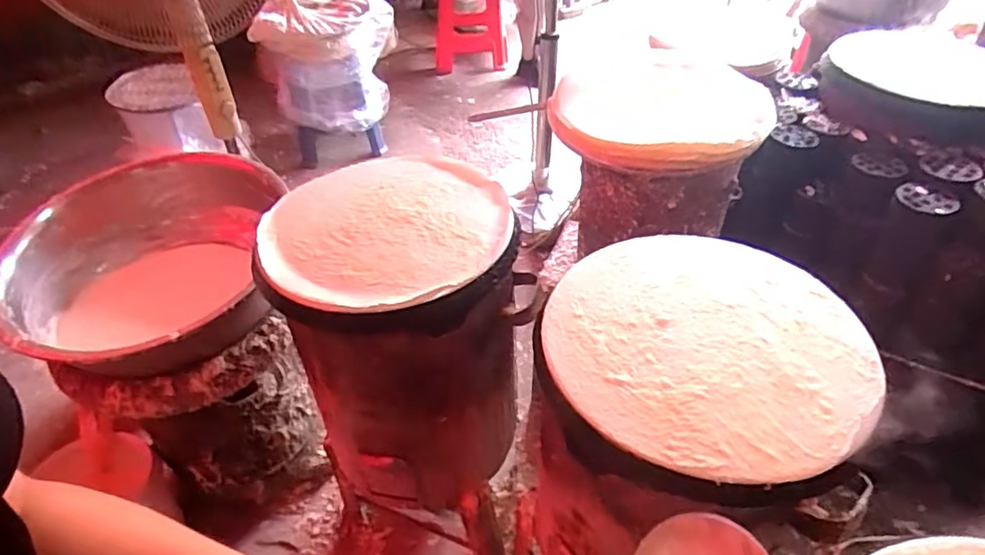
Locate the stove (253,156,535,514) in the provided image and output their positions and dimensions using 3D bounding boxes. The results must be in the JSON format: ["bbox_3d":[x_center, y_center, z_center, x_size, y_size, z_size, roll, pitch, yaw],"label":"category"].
[{"bbox_3d":[-0.157,0.085,1.029,0.387,0.441,0.403,-23,45,-20],"label":"stove"}]

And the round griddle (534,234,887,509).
[{"bbox_3d":[0.244,0.079,0.703,0.361,0.030,0.384,-2,42,2],"label":"round griddle"}]

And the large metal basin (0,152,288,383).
[{"bbox_3d":[-0.639,-0.015,1.115,0.436,0.194,0.471,-2,42,2],"label":"large metal basin"}]

